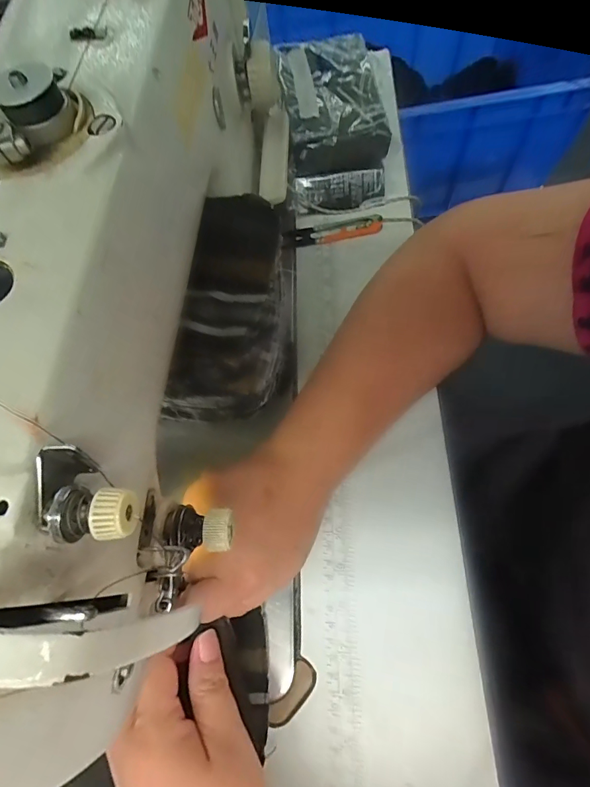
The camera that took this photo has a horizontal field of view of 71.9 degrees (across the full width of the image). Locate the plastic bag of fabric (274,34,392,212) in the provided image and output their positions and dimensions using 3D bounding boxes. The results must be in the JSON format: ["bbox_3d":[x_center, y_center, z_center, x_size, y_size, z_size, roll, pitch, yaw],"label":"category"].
[{"bbox_3d":[0.034,-0.267,0.404,0.093,0.081,0.147,-7,67,4],"label":"plastic bag of fabric"}]

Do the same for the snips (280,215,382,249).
[{"bbox_3d":[0.035,-0.160,0.402,0.097,0.015,0.022,-7,66,3],"label":"snips"}]

